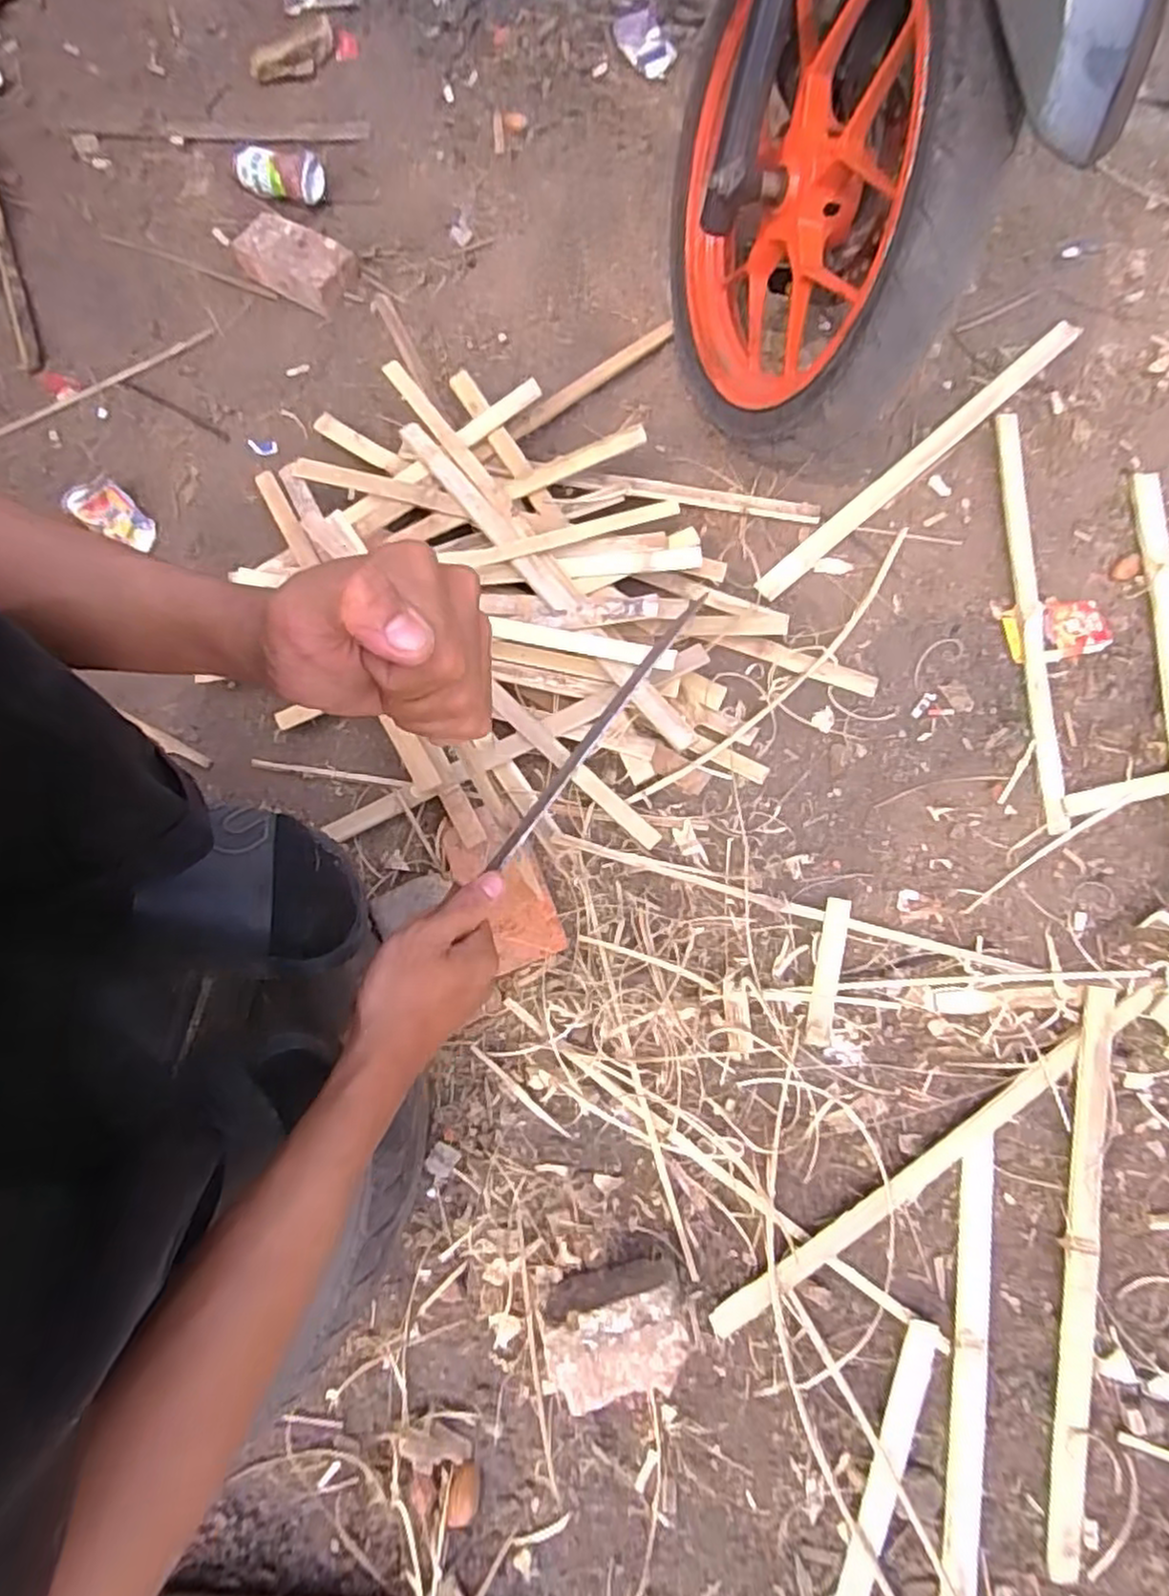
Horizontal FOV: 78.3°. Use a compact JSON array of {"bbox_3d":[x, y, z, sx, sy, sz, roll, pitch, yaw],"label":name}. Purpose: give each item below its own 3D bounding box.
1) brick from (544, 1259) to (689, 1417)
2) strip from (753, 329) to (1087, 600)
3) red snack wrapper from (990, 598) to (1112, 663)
[{"bbox_3d":[0.029,0.473,0.642,0.122,0.087,0.076,-11,77,-1],"label":"brick"},{"bbox_3d":[0.415,-0.419,0.882,0.542,0.010,0.029,-40,79,-7],"label":"strip"},{"bbox_3d":[0.534,-0.194,0.817,0.116,0.011,0.075,-8,77,0],"label":"red snack wrapper"}]

